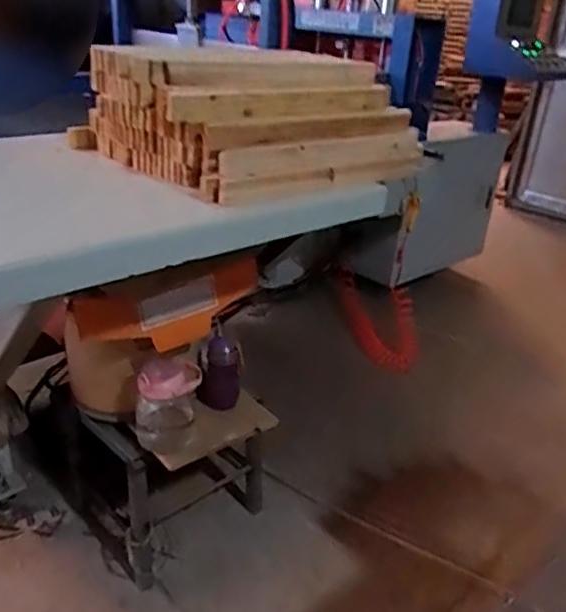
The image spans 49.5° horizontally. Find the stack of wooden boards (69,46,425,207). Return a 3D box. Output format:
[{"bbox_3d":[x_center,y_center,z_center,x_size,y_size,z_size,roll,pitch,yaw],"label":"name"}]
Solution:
[{"bbox_3d":[-0.060,-0.364,1.167,0.499,0.197,0.438,-18,35,-40],"label":"stack of wooden boards"}]

